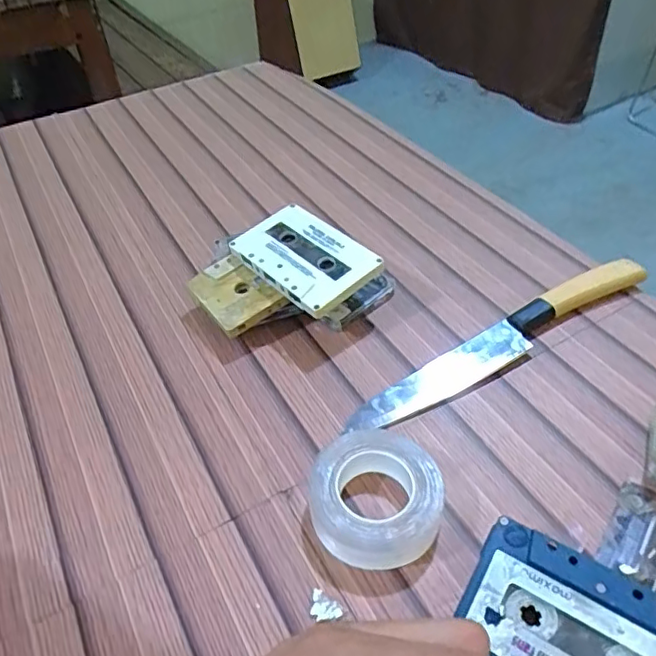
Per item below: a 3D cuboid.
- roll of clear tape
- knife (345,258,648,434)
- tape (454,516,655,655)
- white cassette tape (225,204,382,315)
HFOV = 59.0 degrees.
[{"bbox_3d":[0.026,0.086,0.309,0.067,0.022,0.072,-2,45,2],"label":"roll of clear tape"},{"bbox_3d":[0.119,0.006,0.388,0.242,0.020,0.029,-26,49,-21],"label":"knife"},{"bbox_3d":[0.109,0.131,0.245,0.100,0.010,0.060,25,51,25],"label":"tape"},{"bbox_3d":[-0.016,-0.052,0.414,0.065,0.016,0.098,-34,53,-27],"label":"white cassette tape"}]

